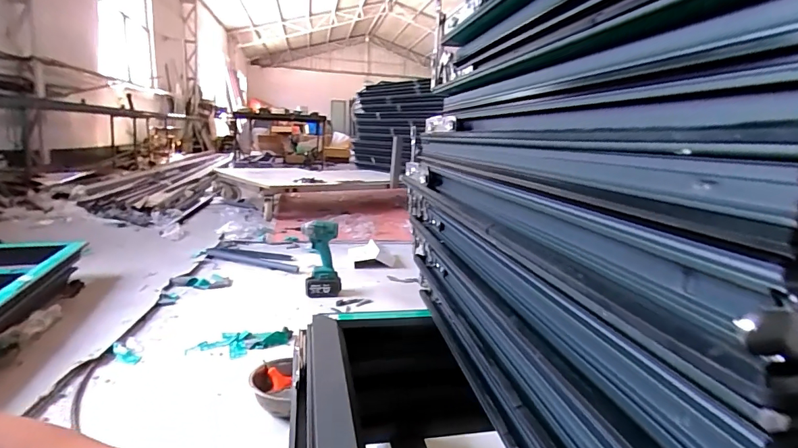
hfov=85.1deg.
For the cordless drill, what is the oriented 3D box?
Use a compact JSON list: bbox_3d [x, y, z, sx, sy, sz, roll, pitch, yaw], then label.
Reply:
[{"bbox_3d":[-0.281,0.120,1.490,0.161,0.258,0.085,1,13,2],"label":"cordless drill"}]

